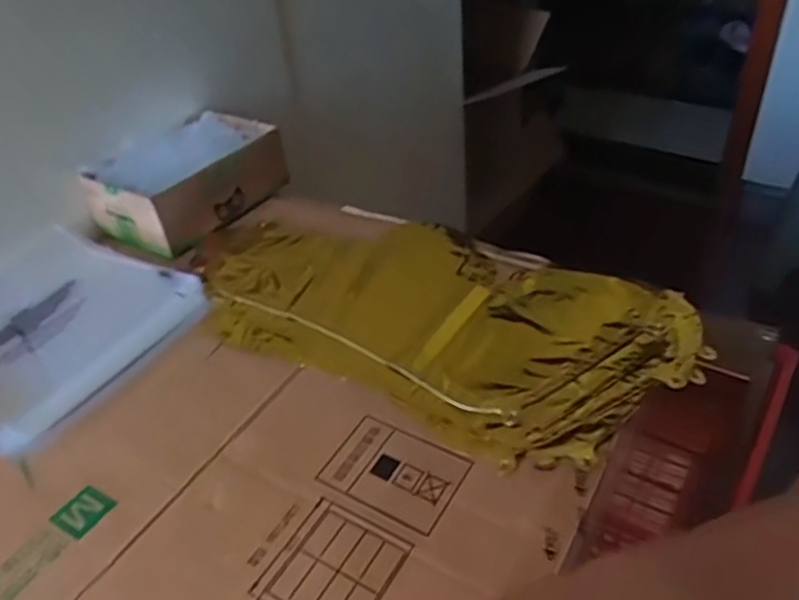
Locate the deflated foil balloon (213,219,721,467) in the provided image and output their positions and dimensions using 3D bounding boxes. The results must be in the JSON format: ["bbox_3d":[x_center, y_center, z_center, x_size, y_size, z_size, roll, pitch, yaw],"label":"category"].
[{"bbox_3d":[0.021,0.009,0.605,0.428,0.032,0.226,20,45,29],"label":"deflated foil balloon"}]

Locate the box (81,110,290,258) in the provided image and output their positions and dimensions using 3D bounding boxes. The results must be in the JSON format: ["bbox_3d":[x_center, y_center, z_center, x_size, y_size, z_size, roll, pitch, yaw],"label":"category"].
[{"bbox_3d":[-0.228,-0.133,0.751,0.128,0.069,0.184,23,47,32],"label":"box"}]

